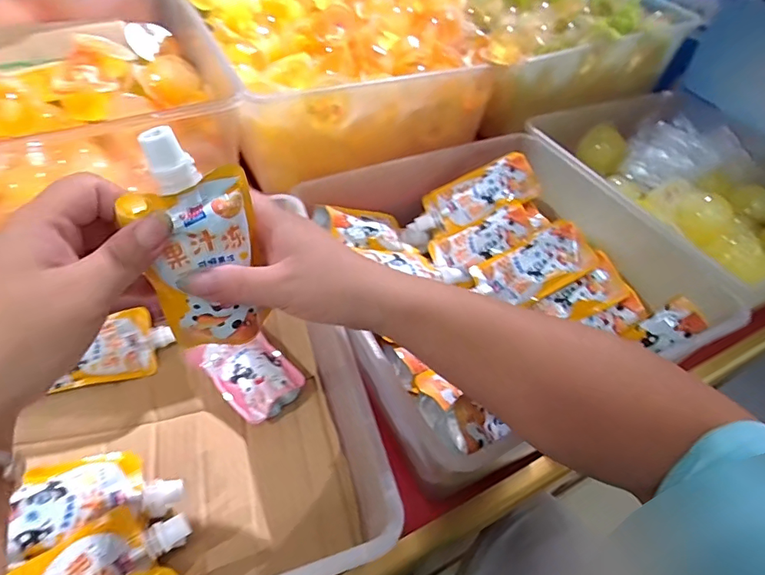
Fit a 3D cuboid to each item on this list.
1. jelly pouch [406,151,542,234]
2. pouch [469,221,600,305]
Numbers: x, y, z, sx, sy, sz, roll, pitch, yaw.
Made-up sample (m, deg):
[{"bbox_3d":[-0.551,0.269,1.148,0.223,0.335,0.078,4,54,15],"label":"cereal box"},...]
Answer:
[{"bbox_3d":[0.093,-0.096,0.494,0.136,0.022,0.066,-23,50,18],"label":"jelly pouch"},{"bbox_3d":[0.138,-0.019,0.425,0.102,0.018,0.060,-34,67,15],"label":"pouch"}]

